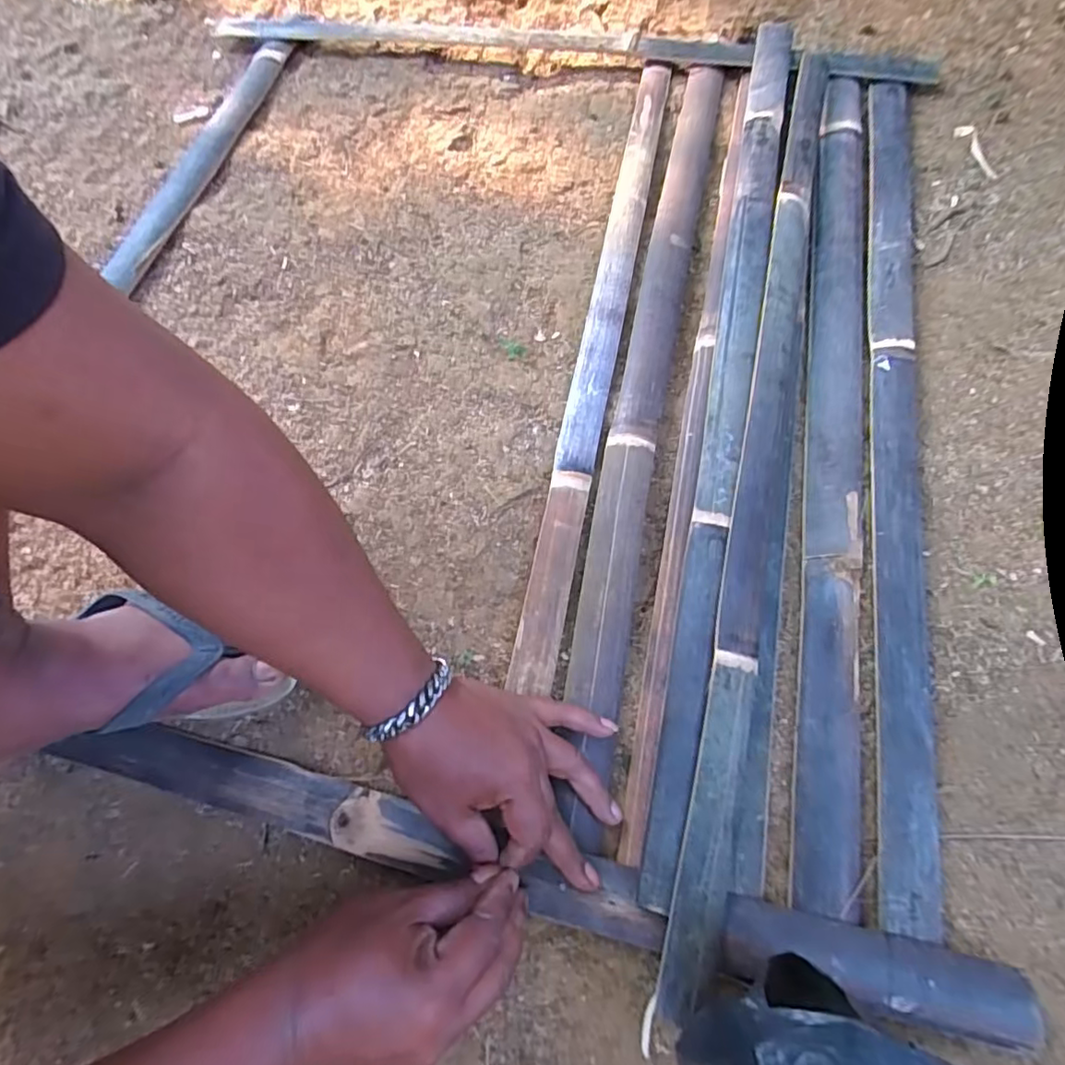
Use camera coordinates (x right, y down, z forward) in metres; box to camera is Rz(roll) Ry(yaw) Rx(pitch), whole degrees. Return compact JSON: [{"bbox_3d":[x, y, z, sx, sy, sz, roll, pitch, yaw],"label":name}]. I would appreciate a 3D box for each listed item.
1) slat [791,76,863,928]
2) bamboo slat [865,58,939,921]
[{"bbox_3d":[0.265,-0.118,0.511,0.045,0.017,0.784,9,69,7],"label":"slat"},{"bbox_3d":[0.310,-0.117,0.502,0.039,0.021,0.790,10,69,7],"label":"bamboo slat"}]

